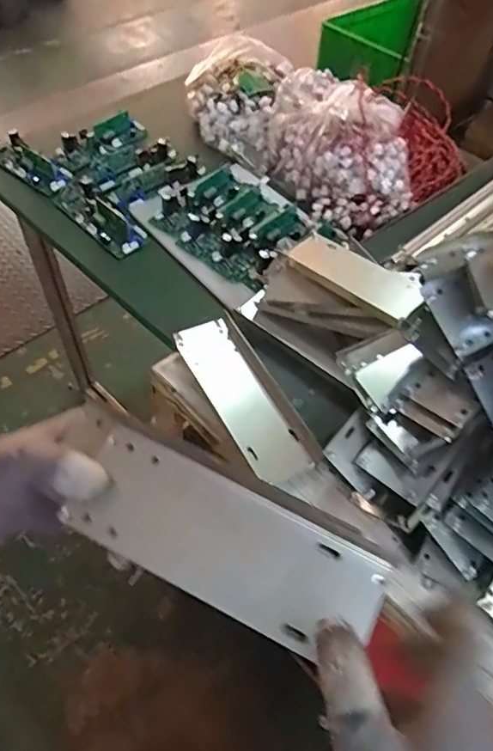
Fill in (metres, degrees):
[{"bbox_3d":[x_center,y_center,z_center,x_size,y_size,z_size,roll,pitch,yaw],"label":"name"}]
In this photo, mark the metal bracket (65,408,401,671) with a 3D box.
[{"bbox_3d":[-0.011,0.091,0.299,0.179,0.022,0.071,25,57,9],"label":"metal bracket"}]

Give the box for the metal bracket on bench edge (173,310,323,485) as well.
[{"bbox_3d":[-0.003,0.017,0.522,0.068,0.020,0.195,-25,58,-18],"label":"metal bracket on bench edge"}]

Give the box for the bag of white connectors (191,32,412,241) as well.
[{"bbox_3d":[0.085,-0.437,0.892,0.214,0.111,0.511,-31,60,-21],"label":"bag of white connectors"}]

